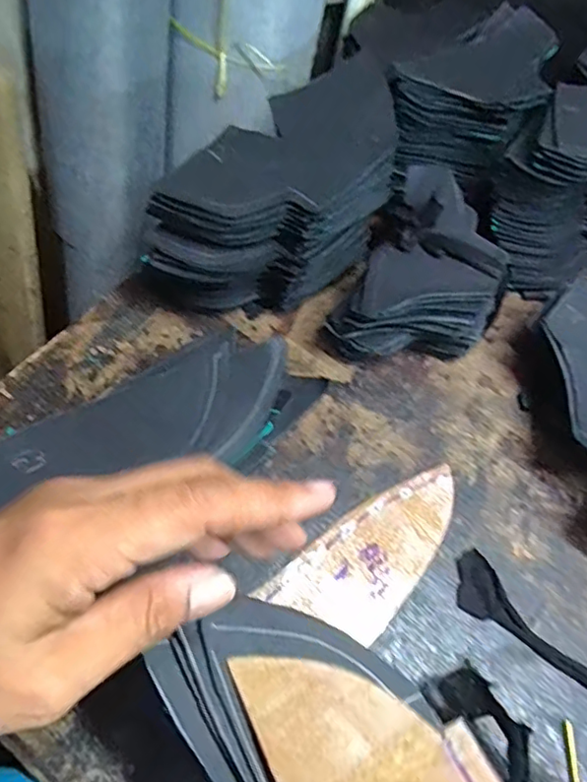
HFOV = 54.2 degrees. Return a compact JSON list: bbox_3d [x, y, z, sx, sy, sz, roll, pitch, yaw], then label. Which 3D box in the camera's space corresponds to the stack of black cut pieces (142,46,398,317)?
[{"bbox_3d":[0.000,-0.130,0.403,0.209,0.102,0.093,-39,70,-21],"label":"stack of black cut pieces"}]

